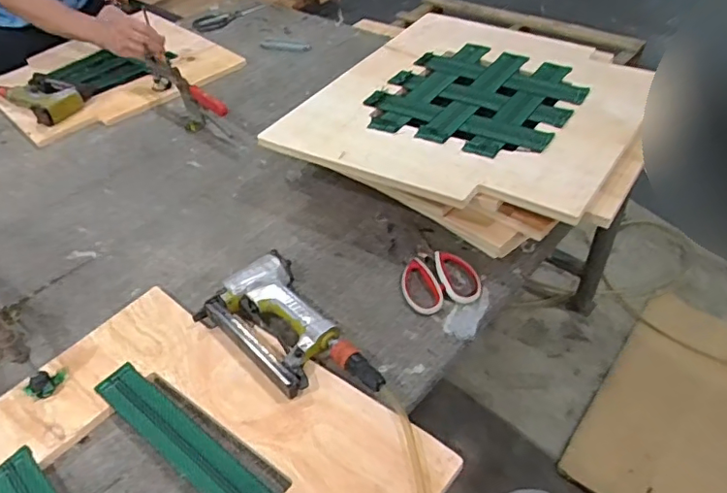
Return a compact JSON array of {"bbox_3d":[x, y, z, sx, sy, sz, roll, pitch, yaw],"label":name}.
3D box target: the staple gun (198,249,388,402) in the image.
[{"bbox_3d":[-0.081,0.109,0.671,0.247,0.045,0.131,30,55,31],"label":"staple gun"}]

